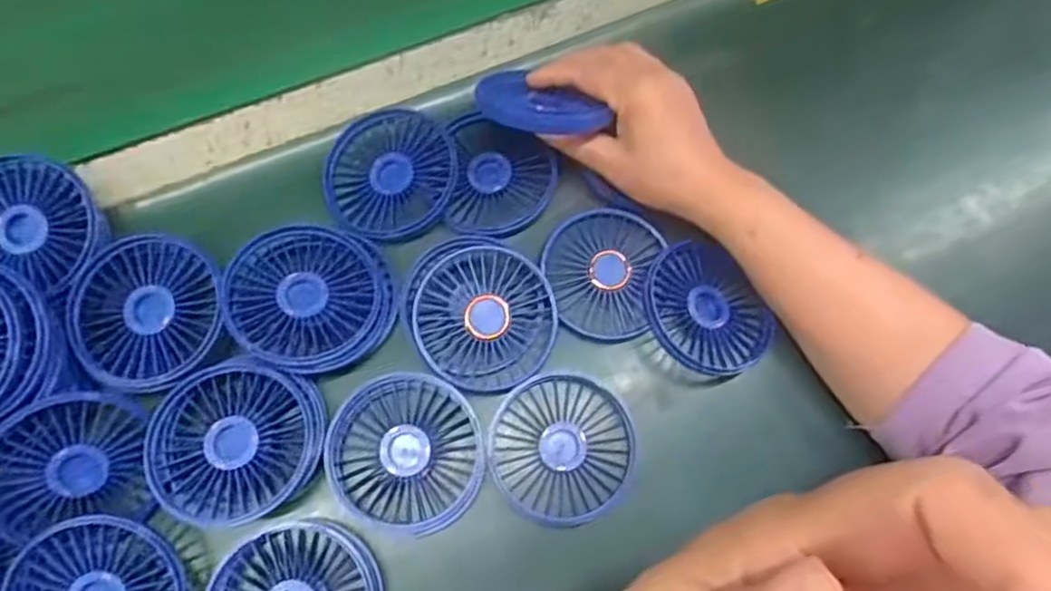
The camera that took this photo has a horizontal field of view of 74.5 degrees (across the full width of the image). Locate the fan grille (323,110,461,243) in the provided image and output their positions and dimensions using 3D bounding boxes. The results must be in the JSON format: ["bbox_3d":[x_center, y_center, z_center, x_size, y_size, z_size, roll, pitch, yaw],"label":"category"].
[{"bbox_3d":[-0.090,-0.080,0.453,0.087,0.013,0.086,1,73,-2],"label":"fan grille"}]

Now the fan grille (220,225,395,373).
[{"bbox_3d":[-0.130,0.000,0.415,0.093,0.019,0.088,1,73,-2],"label":"fan grille"}]

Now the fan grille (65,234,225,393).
[{"bbox_3d":[-0.221,0.010,0.404,0.087,0.011,0.087,2,73,-2],"label":"fan grille"}]

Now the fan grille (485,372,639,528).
[{"bbox_3d":[0.023,0.092,0.421,0.087,0.015,0.087,1,73,-2],"label":"fan grille"}]

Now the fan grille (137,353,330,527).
[{"bbox_3d":[-0.164,0.083,0.398,0.095,0.024,0.085,-20,75,-8],"label":"fan grille"}]

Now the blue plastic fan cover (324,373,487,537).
[{"bbox_3d":[-0.070,0.094,0.409,0.086,0.020,0.089,-21,75,-9],"label":"blue plastic fan cover"}]

